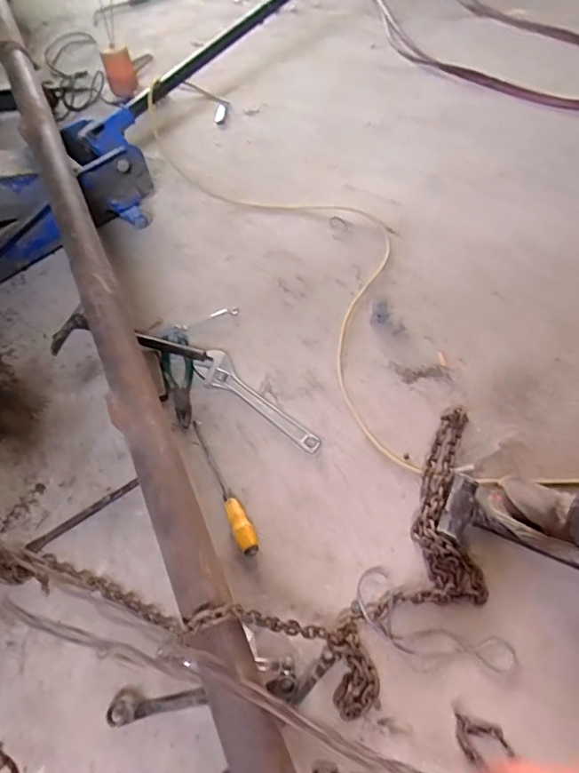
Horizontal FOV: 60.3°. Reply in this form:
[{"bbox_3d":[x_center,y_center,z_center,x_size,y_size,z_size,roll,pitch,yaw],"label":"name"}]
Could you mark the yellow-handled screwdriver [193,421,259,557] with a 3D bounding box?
[{"bbox_3d":[-0.113,0.159,0.827,0.033,0.024,0.263,-24,60,-13],"label":"yellow-handled screwdriver"}]

